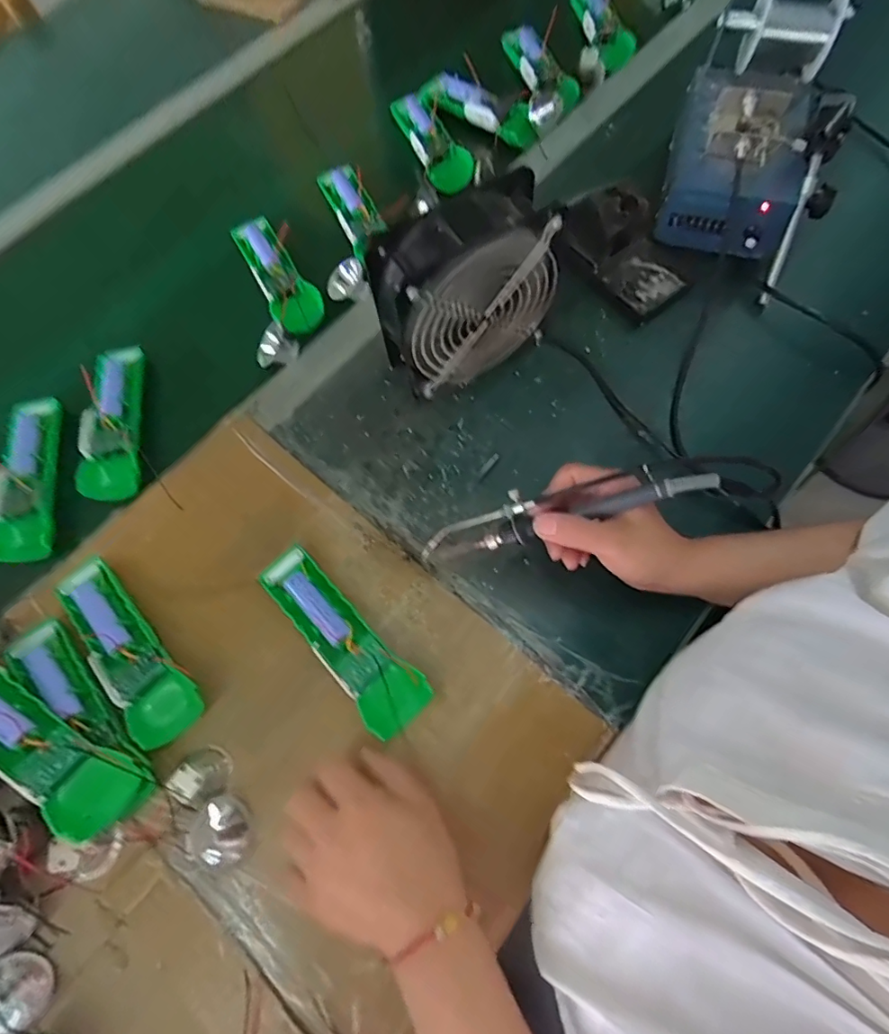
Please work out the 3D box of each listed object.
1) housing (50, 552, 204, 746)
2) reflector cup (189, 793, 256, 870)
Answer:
[{"bbox_3d":[-0.254,0.102,0.408,0.049,0.028,0.163,-43,73,-12],"label":"housing"},{"bbox_3d":[-0.156,0.217,0.359,0.040,0.024,0.042,-1,69,3],"label":"reflector cup"}]

